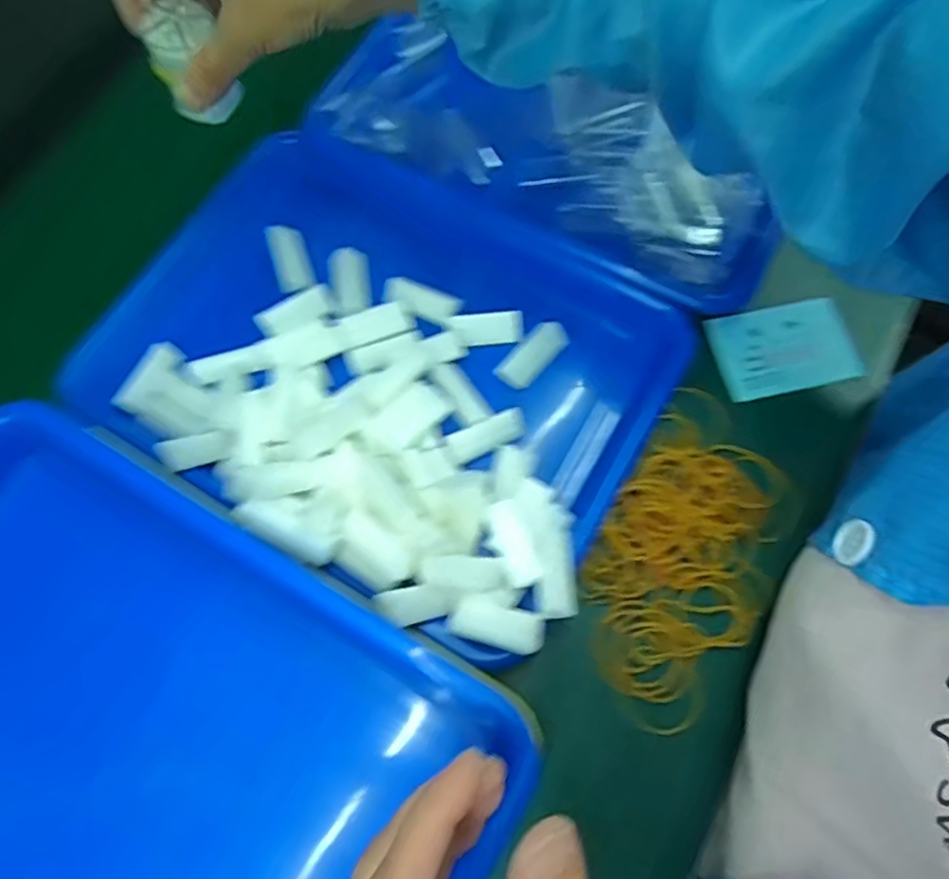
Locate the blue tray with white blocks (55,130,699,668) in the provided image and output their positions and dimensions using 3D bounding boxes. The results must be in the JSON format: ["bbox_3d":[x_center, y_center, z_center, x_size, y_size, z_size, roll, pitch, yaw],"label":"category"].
[{"bbox_3d":[-0.063,-0.053,0.398,0.338,0.073,0.247,28,74,13],"label":"blue tray with white blocks"}]

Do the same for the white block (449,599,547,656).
[{"bbox_3d":[0.012,0.096,0.331,0.048,0.011,0.020,11,71,7],"label":"white block"}]

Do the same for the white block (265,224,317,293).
[{"bbox_3d":[-0.126,-0.124,0.439,0.024,0.009,0.050,-20,70,-4],"label":"white block"}]

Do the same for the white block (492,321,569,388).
[{"bbox_3d":[0.037,-0.055,0.410,0.024,0.009,0.049,39,76,15],"label":"white block"}]

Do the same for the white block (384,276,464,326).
[{"bbox_3d":[-0.035,-0.093,0.423,0.051,0.011,0.020,25,73,12],"label":"white block"}]

